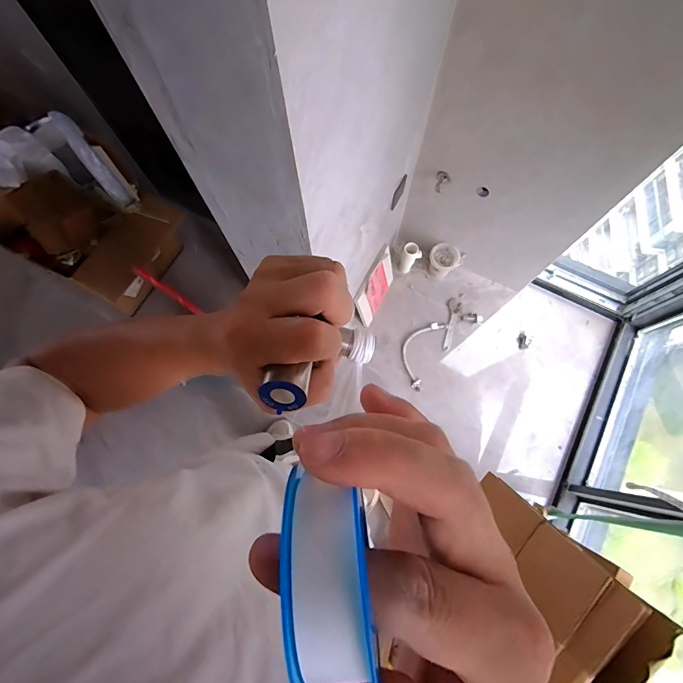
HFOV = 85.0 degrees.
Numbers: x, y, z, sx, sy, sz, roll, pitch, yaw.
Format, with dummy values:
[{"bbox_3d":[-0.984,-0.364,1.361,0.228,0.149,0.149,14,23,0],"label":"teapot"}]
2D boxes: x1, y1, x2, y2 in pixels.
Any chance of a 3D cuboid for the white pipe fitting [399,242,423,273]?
[{"bbox_3d":[0.298,-0.358,1.613,0.082,0.150,0.064,22,76,7],"label":"white pipe fitting"}]

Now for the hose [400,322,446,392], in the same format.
[{"bbox_3d":[0.328,0.046,1.598,0.135,0.035,0.303,22,76,7],"label":"hose"}]

